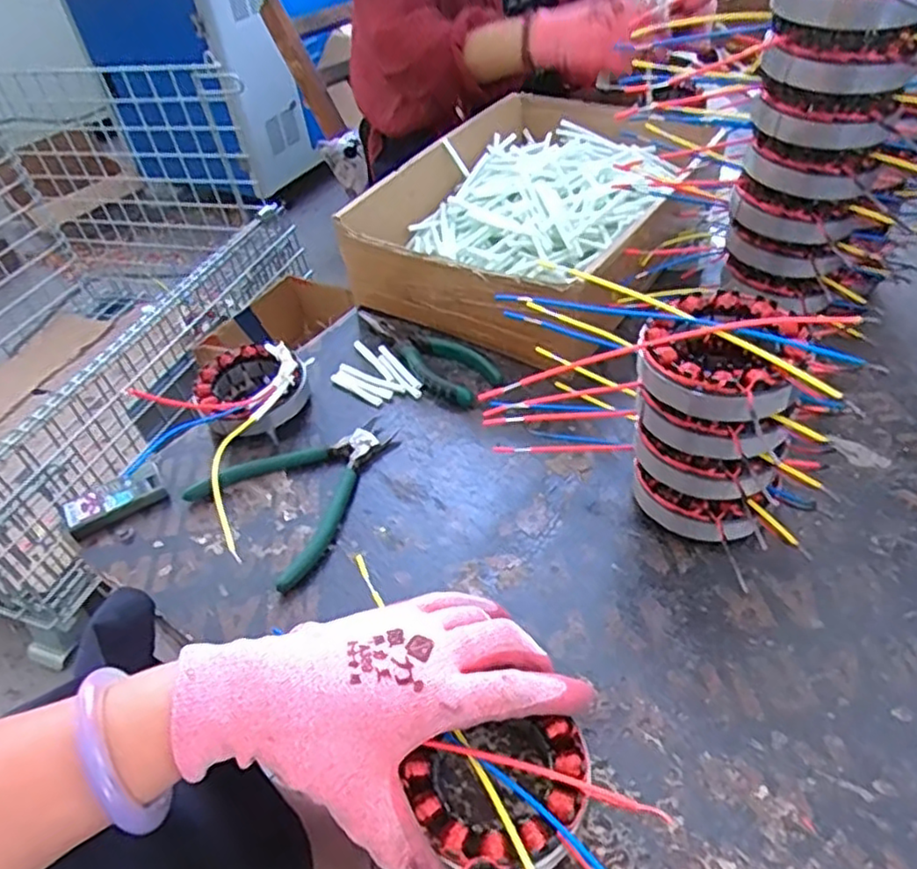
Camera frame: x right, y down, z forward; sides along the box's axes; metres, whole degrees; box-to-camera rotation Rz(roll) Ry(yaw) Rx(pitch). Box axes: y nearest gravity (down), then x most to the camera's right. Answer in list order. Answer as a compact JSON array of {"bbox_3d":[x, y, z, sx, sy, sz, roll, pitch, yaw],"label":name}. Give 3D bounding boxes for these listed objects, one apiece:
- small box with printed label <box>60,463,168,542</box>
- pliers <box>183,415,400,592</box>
[{"bbox_3d":[-0.246,0.047,0.484,0.066,0.015,0.034,-28,47,-20],"label":"small box with printed label"},{"bbox_3d":[-0.104,0.031,0.479,0.115,0.014,0.137,30,55,33],"label":"pliers"}]

